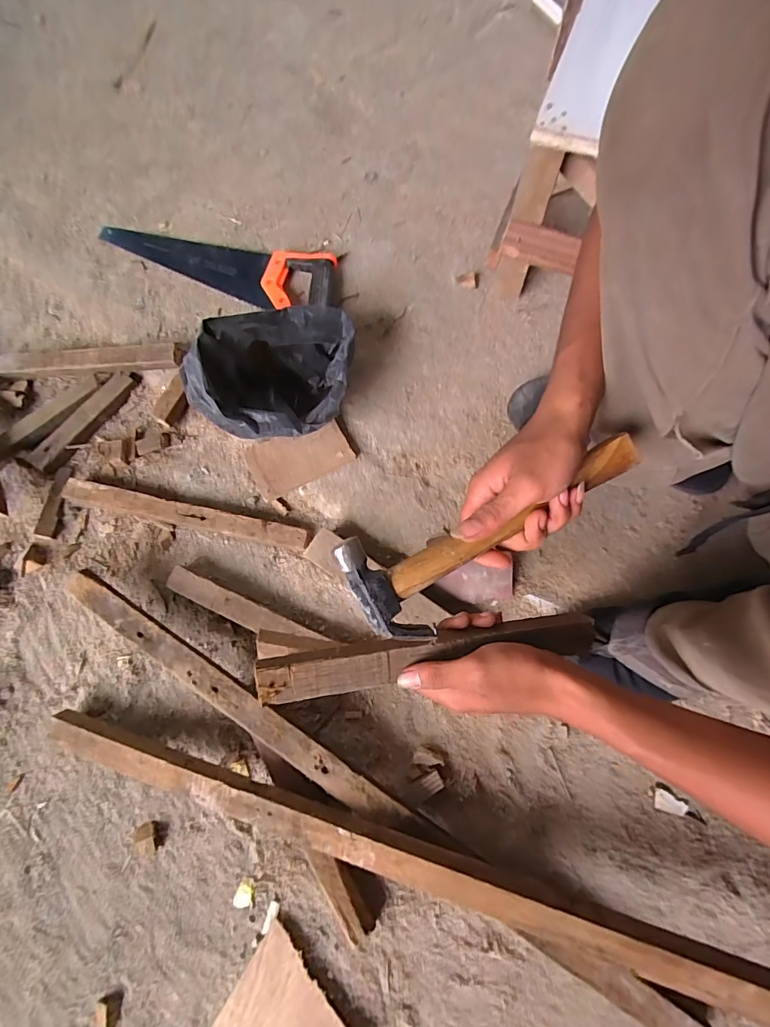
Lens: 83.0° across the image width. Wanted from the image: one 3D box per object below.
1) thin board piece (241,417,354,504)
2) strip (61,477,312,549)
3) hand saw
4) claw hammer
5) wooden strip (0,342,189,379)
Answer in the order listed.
[{"bbox_3d":[-0.113,-0.076,0.573,0.131,0.012,0.076,-25,73,-6],"label":"thin board piece"},{"bbox_3d":[-0.252,0.002,0.558,0.319,0.026,0.030,11,73,6],"label":"strip"},{"bbox_3d":[-0.263,-0.386,0.664,0.389,0.022,0.109,14,74,6],"label":"hand saw"},{"bbox_3d":[0.090,0.010,0.328,0.245,0.032,0.081,-27,74,-7],"label":"claw hammer"},{"bbox_3d":[-0.418,-0.218,0.617,0.267,0.025,0.036,-4,73,1],"label":"wooden strip"}]

